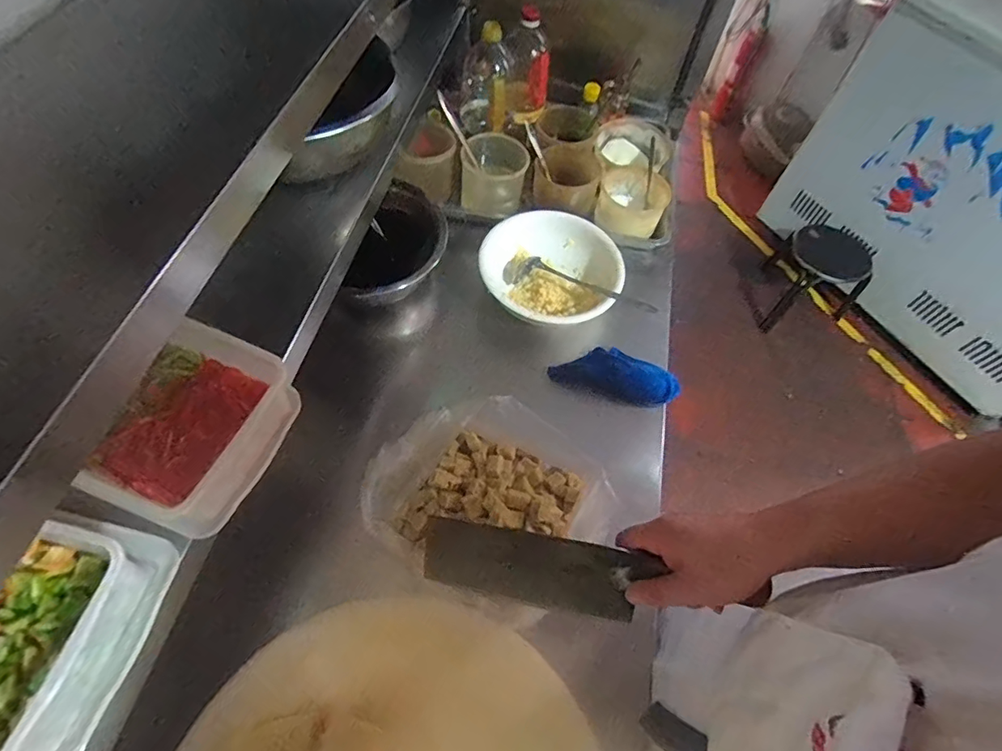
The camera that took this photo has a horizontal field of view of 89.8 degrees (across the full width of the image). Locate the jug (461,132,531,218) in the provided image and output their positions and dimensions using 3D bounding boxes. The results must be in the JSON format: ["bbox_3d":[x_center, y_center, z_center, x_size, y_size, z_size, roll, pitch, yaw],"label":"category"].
[{"bbox_3d":[-0.013,-0.388,0.989,0.124,0.121,0.104,11,60,3],"label":"jug"}]

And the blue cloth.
[{"bbox_3d":[0.197,-0.006,0.859,0.211,0.043,0.084,16,60,5],"label":"blue cloth"}]

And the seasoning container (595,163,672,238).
[{"bbox_3d":[0.257,-0.343,1.002,0.134,0.095,0.123,2,60,-3],"label":"seasoning container"}]

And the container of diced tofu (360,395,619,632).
[{"bbox_3d":[-0.020,0.169,0.658,0.281,0.137,0.220,31,62,13],"label":"container of diced tofu"}]

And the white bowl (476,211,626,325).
[{"bbox_3d":[0.094,-0.177,0.901,0.217,0.090,0.225,2,60,-3],"label":"white bowl"}]

